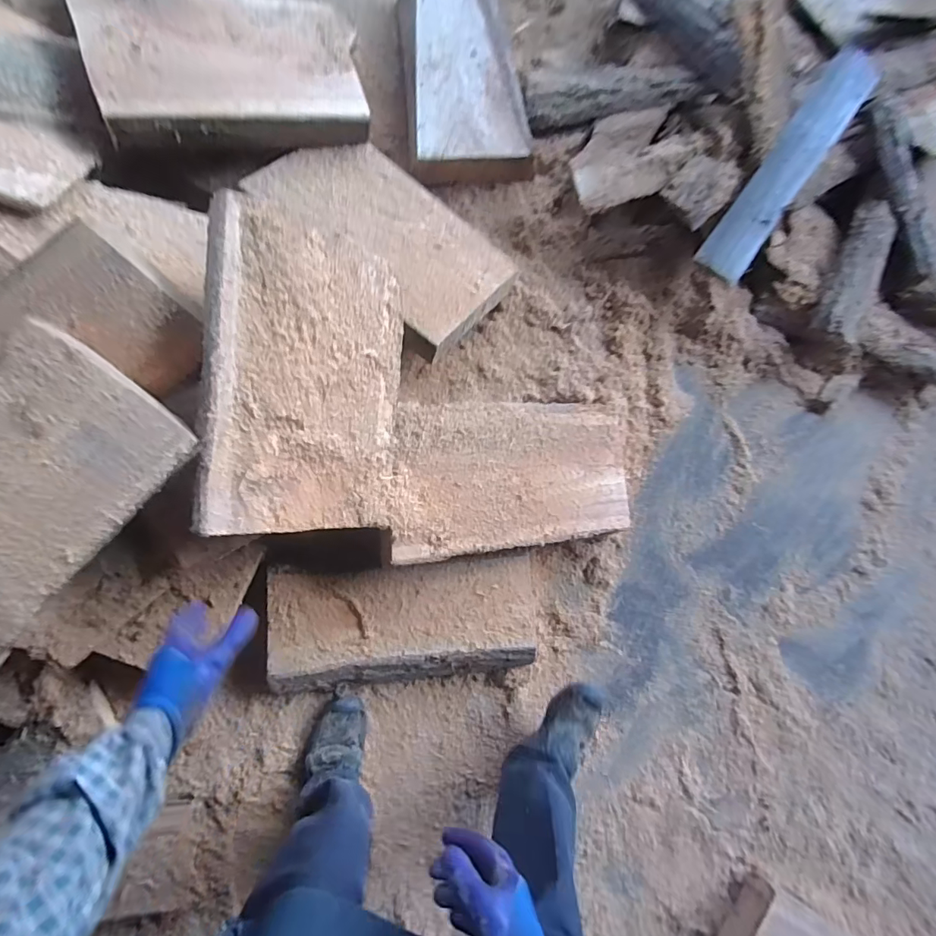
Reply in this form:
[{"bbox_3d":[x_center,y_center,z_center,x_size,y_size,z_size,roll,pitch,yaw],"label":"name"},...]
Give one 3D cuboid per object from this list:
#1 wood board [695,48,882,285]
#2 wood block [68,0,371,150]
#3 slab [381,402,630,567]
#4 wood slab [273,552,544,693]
[{"bbox_3d":[0.694,-0.649,1.002,0.107,0.040,0.504,34,97,-1],"label":"wood board"},{"bbox_3d":[-0.445,-0.787,0.921,0.517,0.077,0.315,-20,86,-24],"label":"wood block"},{"bbox_3d":[0.091,0.014,0.918,0.513,0.033,0.291,-4,85,-19],"label":"slab"},{"bbox_3d":[-0.122,0.301,0.911,0.503,0.040,0.223,-3,84,-7],"label":"wood slab"}]

